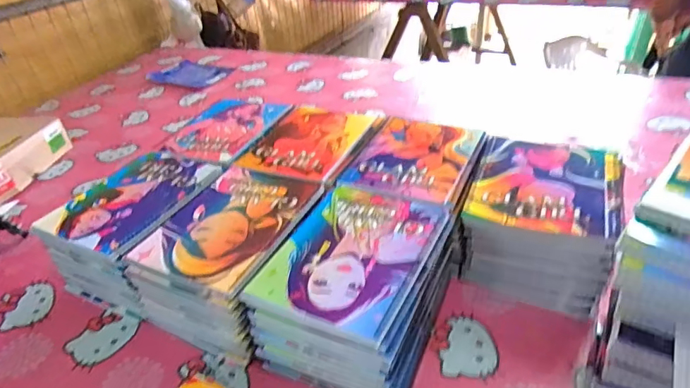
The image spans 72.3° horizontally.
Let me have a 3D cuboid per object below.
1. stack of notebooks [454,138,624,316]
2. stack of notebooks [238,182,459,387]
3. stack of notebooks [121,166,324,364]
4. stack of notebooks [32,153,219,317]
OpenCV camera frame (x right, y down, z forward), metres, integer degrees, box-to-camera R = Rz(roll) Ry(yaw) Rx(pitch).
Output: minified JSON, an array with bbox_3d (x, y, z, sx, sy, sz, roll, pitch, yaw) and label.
[{"bbox_3d":[0.248,0.028,0.603,0.165,0.113,0.194,10,38,22],"label":"stack of notebooks"},{"bbox_3d":[0.017,0.102,0.534,0.161,0.108,0.208,11,38,24],"label":"stack of notebooks"},{"bbox_3d":[-0.134,0.072,0.594,0.160,0.099,0.205,12,39,25],"label":"stack of notebooks"},{"bbox_3d":[-0.275,0.050,0.667,0.158,0.123,0.207,12,39,24],"label":"stack of notebooks"}]

